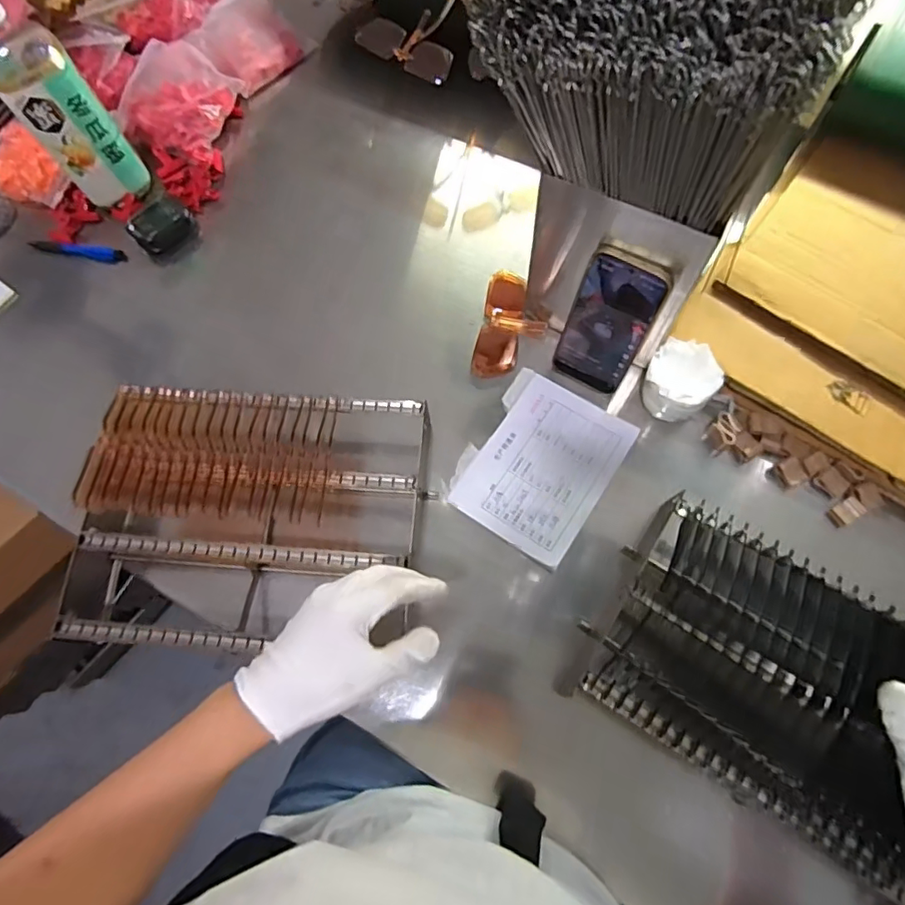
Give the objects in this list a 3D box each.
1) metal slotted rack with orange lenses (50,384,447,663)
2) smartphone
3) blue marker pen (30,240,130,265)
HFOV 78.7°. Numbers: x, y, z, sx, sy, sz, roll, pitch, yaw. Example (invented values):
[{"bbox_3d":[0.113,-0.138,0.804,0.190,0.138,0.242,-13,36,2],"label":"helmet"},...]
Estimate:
[{"bbox_3d":[-0.185,0.055,0.512,0.315,0.100,0.227,-1,71,2],"label":"metal slotted rack with orange lenses"},{"bbox_3d":[0.148,-0.119,0.536,0.074,0.146,0.005,30,58,13],"label":"smartphone"},{"bbox_3d":[-0.463,-0.252,0.685,0.111,0.018,0.017,5,71,4],"label":"blue marker pen"}]

